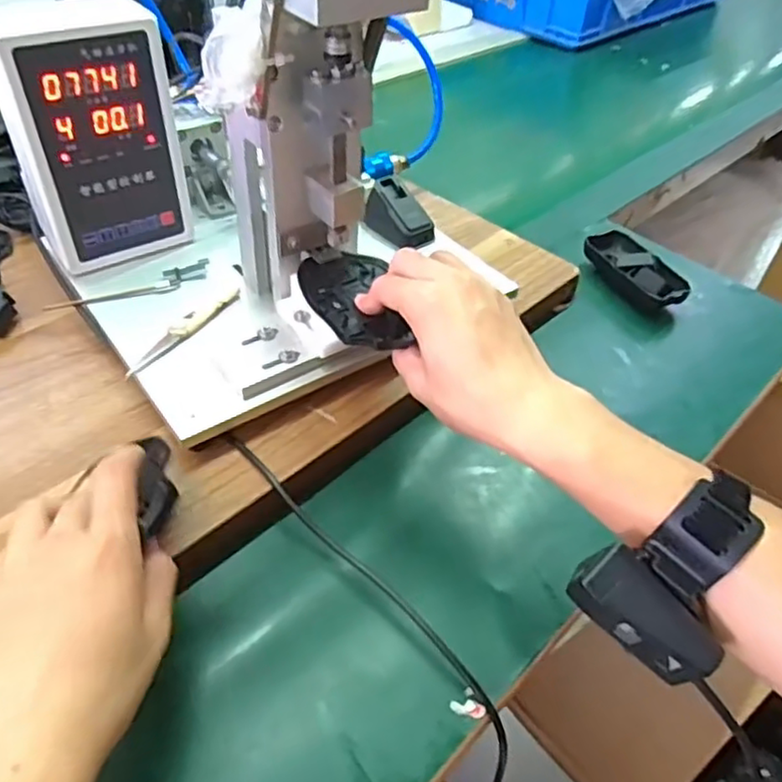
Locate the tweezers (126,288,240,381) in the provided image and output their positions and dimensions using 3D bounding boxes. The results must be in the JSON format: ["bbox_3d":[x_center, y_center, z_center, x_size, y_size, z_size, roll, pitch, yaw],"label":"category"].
[{"bbox_3d":[-0.151,-0.047,0.491,0.016,0.006,0.113,30,50,22],"label":"tweezers"}]

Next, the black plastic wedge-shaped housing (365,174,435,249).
[{"bbox_3d":[0.007,-0.160,0.595,0.038,0.035,0.059,-31,56,-31],"label":"black plastic wedge-shaped housing"}]

